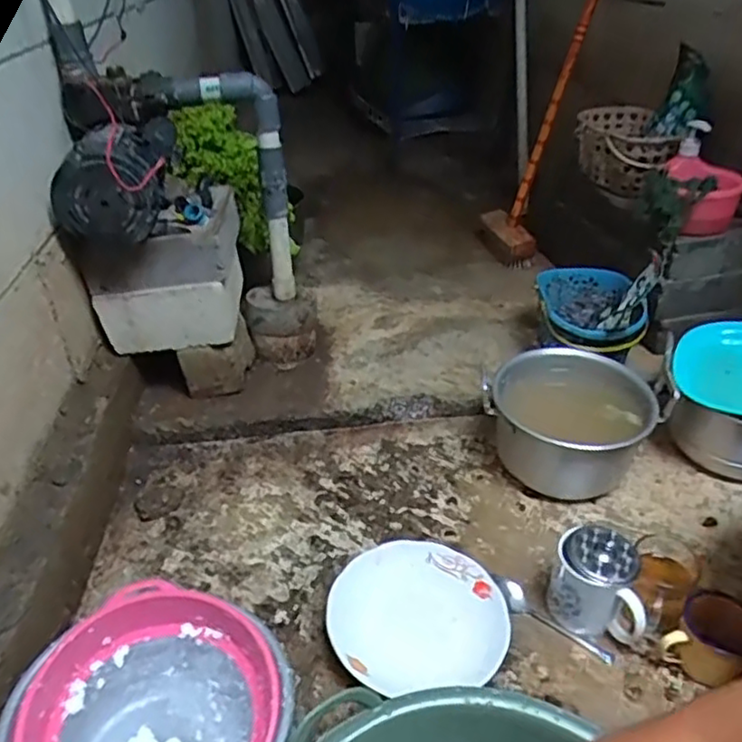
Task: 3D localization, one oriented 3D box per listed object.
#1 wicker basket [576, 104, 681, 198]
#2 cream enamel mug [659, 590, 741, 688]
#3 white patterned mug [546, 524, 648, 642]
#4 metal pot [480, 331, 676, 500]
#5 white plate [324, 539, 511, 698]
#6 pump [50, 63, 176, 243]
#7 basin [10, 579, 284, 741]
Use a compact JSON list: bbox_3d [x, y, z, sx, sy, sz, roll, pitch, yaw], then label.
[{"bbox_3d":[0.485,-0.430,1.284,0.144,0.104,0.276,-1,35,2],"label":"wicker basket"},{"bbox_3d":[0.358,0.285,0.692,0.073,0.076,0.067,-1,35,1],"label":"cream enamel mug"},{"bbox_3d":[0.254,0.240,0.737,0.099,0.104,0.077,9,36,15],"label":"white patterned mug"},{"bbox_3d":[0.284,0.074,0.930,0.222,0.146,0.211,-1,35,1],"label":"metal pot"},{"bbox_3d":[0.052,0.276,0.735,0.198,0.043,0.189,-1,35,1],"label":"white plate"},{"bbox_3d":[-0.335,-0.278,0.858,0.153,0.165,0.207,-9,36,-10],"label":"pump"},{"bbox_3d":[-0.191,0.321,0.595,0.199,0.120,0.200,-1,35,1],"label":"basin"}]

